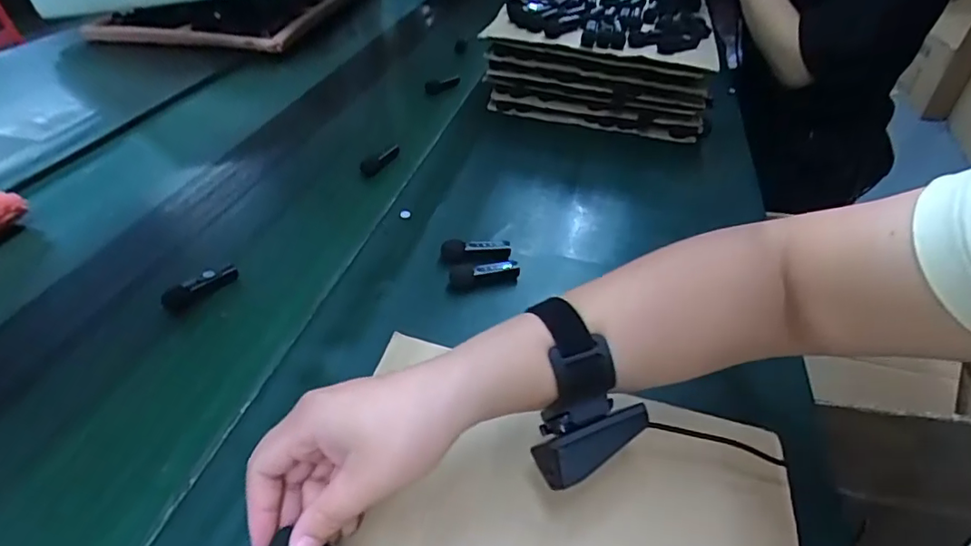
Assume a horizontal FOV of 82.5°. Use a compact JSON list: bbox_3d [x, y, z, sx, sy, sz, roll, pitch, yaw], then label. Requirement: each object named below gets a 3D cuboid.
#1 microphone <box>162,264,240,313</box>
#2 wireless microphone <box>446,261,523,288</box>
[{"bbox_3d":[-0.250,0.013,0.486,0.017,0.019,0.064,25,45,26],"label":"microphone"},{"bbox_3d":[-0.002,0.003,0.512,0.063,0.024,0.025,-6,40,-8],"label":"wireless microphone"}]

